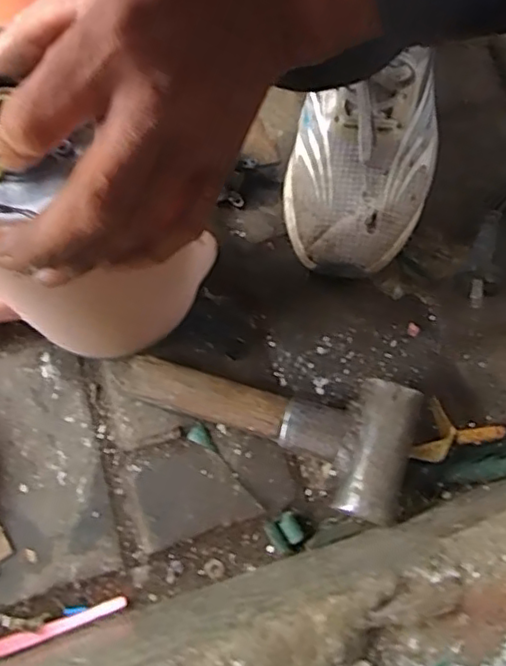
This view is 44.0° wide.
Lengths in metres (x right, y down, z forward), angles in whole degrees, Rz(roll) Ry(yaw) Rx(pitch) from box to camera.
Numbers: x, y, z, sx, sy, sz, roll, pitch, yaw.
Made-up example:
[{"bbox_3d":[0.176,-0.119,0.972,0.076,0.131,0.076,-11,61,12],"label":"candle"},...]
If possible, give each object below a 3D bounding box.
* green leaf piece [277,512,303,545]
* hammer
[{"bbox_3d":[0.025,0.129,0.413,0.012,0.008,0.020,-33,76,-8],"label":"green leaf piece"},{"bbox_3d":[0.003,0.051,0.420,0.201,0.038,0.087,19,75,7],"label":"hammer"}]

